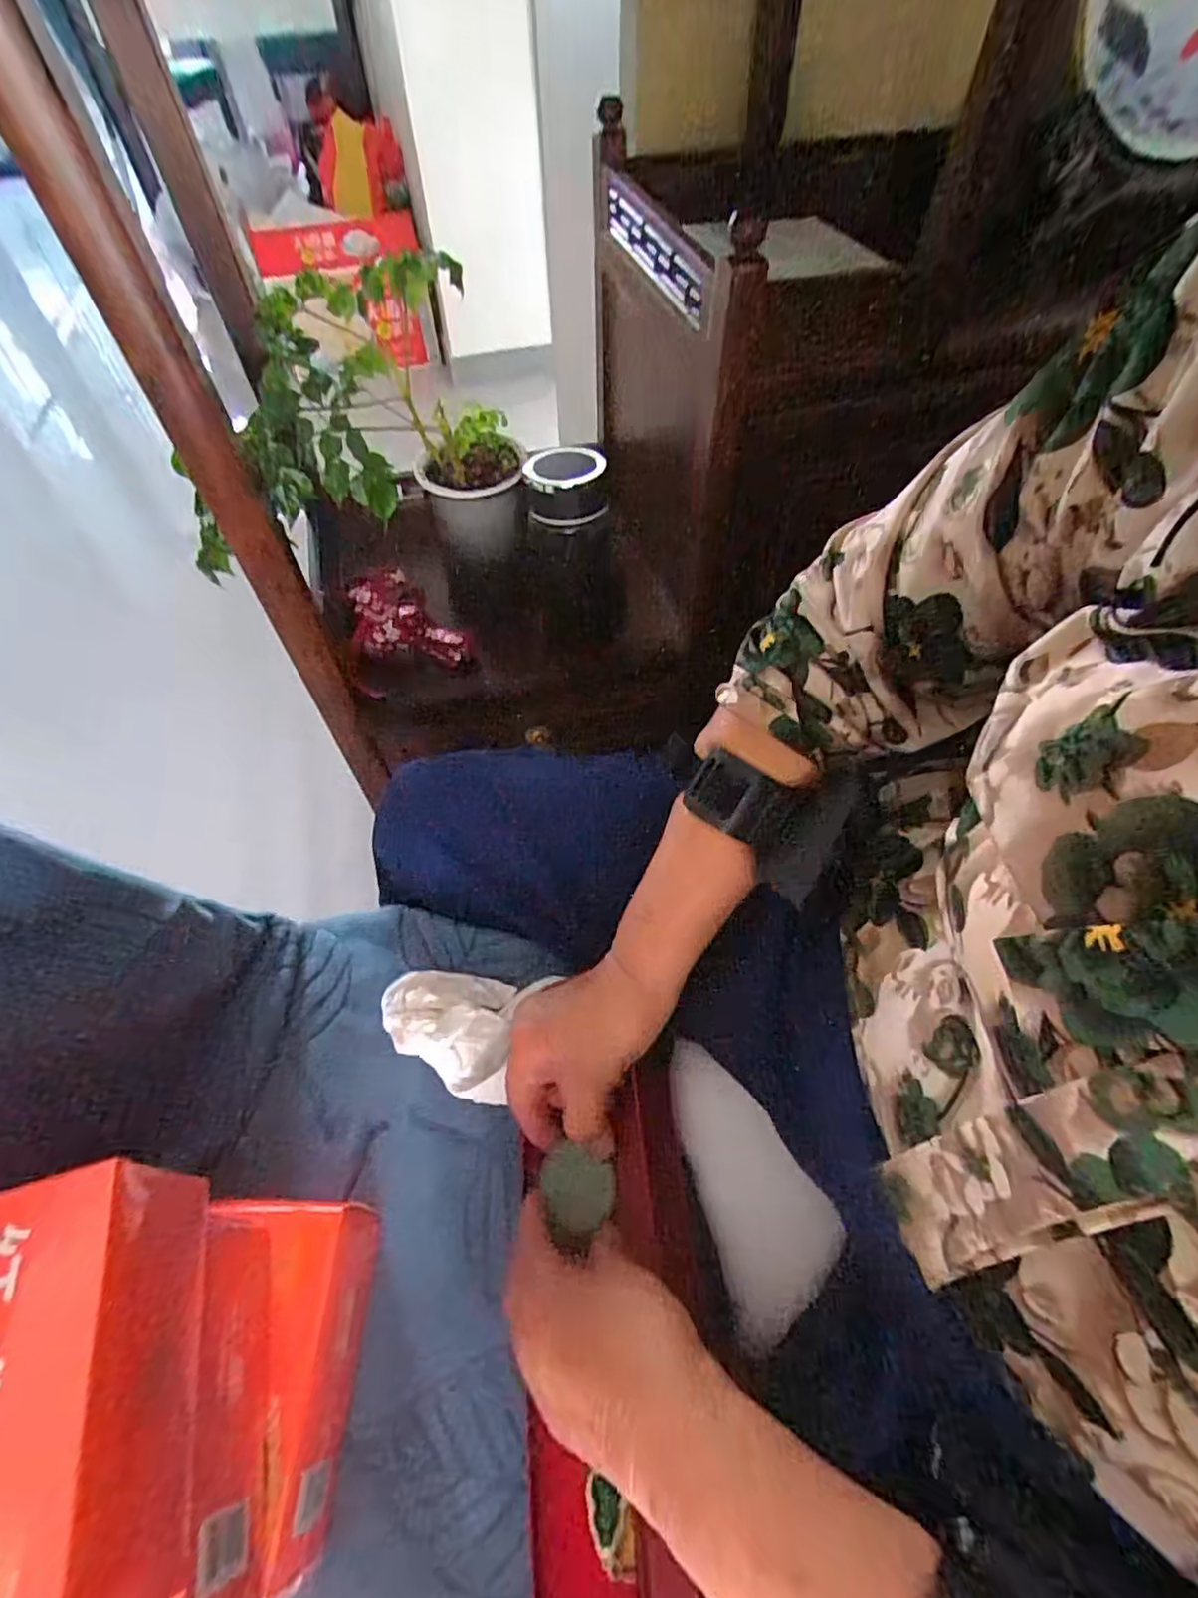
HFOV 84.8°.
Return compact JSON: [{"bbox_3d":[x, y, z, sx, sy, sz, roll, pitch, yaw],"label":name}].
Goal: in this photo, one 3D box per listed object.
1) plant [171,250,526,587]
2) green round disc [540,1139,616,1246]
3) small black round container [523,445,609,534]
[{"bbox_3d":[-0.194,-0.308,0.585,0.197,0.188,0.313,16,57,12],"label":"plant"},{"bbox_3d":[-0.013,0.215,0.364,0.043,0.009,0.039,-26,50,9],"label":"green round disc"},{"bbox_3d":[-0.033,-0.299,0.619,0.072,0.050,0.081,-7,55,-4],"label":"small black round container"}]

